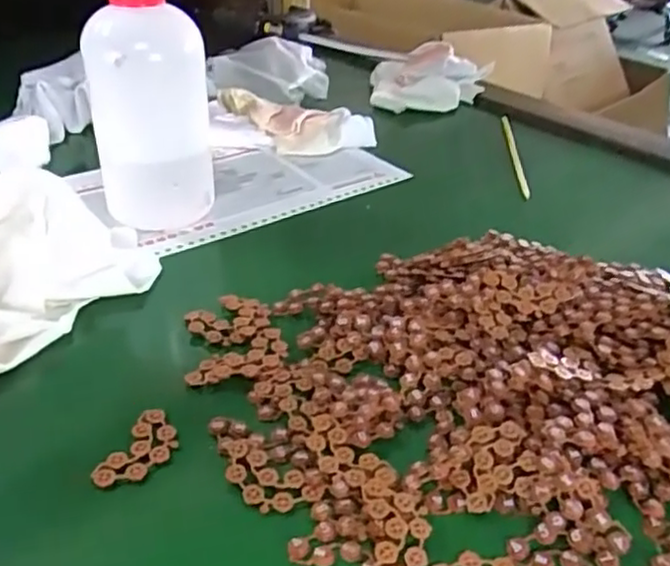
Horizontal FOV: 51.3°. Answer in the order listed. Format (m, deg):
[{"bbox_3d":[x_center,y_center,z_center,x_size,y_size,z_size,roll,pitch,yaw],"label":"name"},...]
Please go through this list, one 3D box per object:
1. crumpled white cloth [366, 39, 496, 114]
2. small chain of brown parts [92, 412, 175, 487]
[{"bbox_3d":[0.102,-0.219,0.756,0.129,0.050,0.121,8,34,7],"label":"crumpled white cloth"},{"bbox_3d":[-0.089,0.077,0.321,0.022,0.005,0.044,14,35,17],"label":"small chain of brown parts"}]

